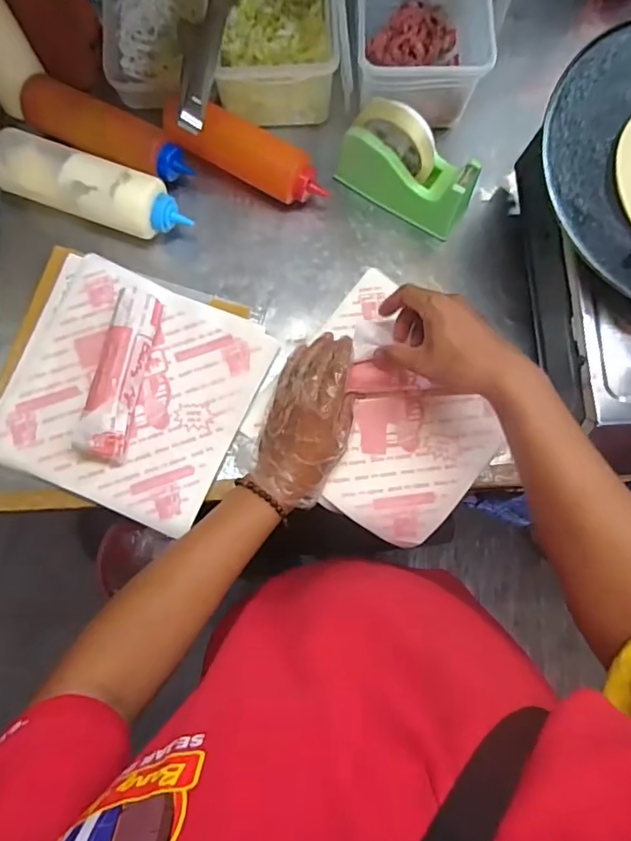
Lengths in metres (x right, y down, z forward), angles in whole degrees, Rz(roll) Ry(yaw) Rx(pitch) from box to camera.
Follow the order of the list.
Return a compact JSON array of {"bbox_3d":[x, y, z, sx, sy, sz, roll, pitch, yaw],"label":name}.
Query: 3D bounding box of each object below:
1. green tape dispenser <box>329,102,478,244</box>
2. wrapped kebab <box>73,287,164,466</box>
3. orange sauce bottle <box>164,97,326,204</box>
[{"bbox_3d":[0.105,-0.287,0.580,0.154,0.108,0.053,31,81,3],"label":"green tape dispenser"},{"bbox_3d":[-0.215,-0.049,0.560,0.048,0.046,0.188,10,81,0],"label":"wrapped kebab"},{"bbox_3d":[-0.082,-0.313,0.604,0.194,0.065,0.058,29,81,2],"label":"orange sauce bottle"}]

